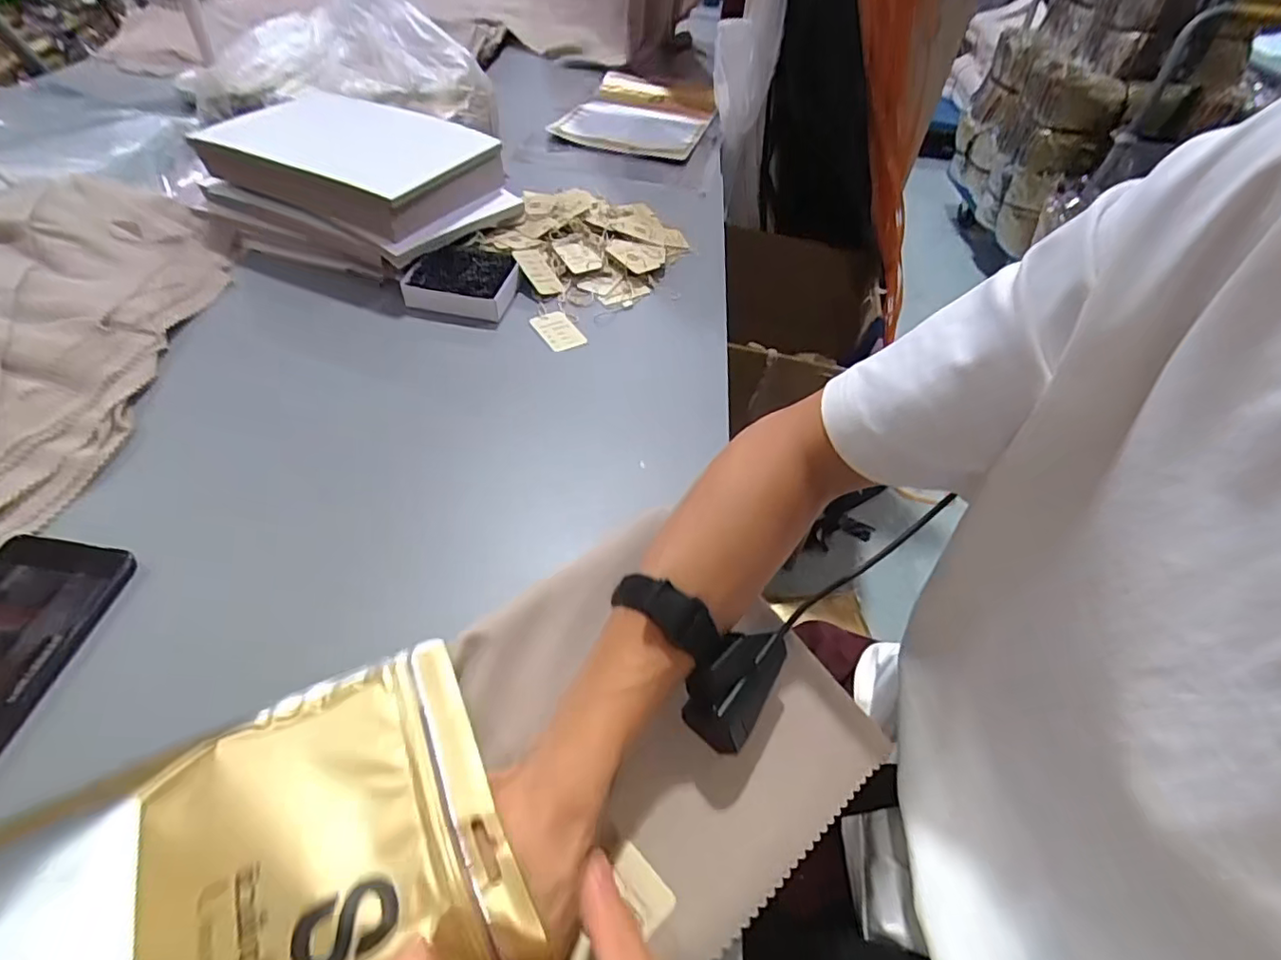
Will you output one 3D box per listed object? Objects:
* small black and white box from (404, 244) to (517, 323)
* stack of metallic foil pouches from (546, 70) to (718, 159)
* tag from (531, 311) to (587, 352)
[{"bbox_3d":[-0.192,-0.222,0.647,0.112,0.036,0.102,6,48,0],"label":"small black and white box"},{"bbox_3d":[0.002,-0.692,1.096,0.267,0.041,0.386,14,48,7],"label":"stack of metallic foil pouches"},{"bbox_3d":[-0.087,-0.160,0.629,0.039,0.007,0.062,-24,57,-25],"label":"tag"}]

